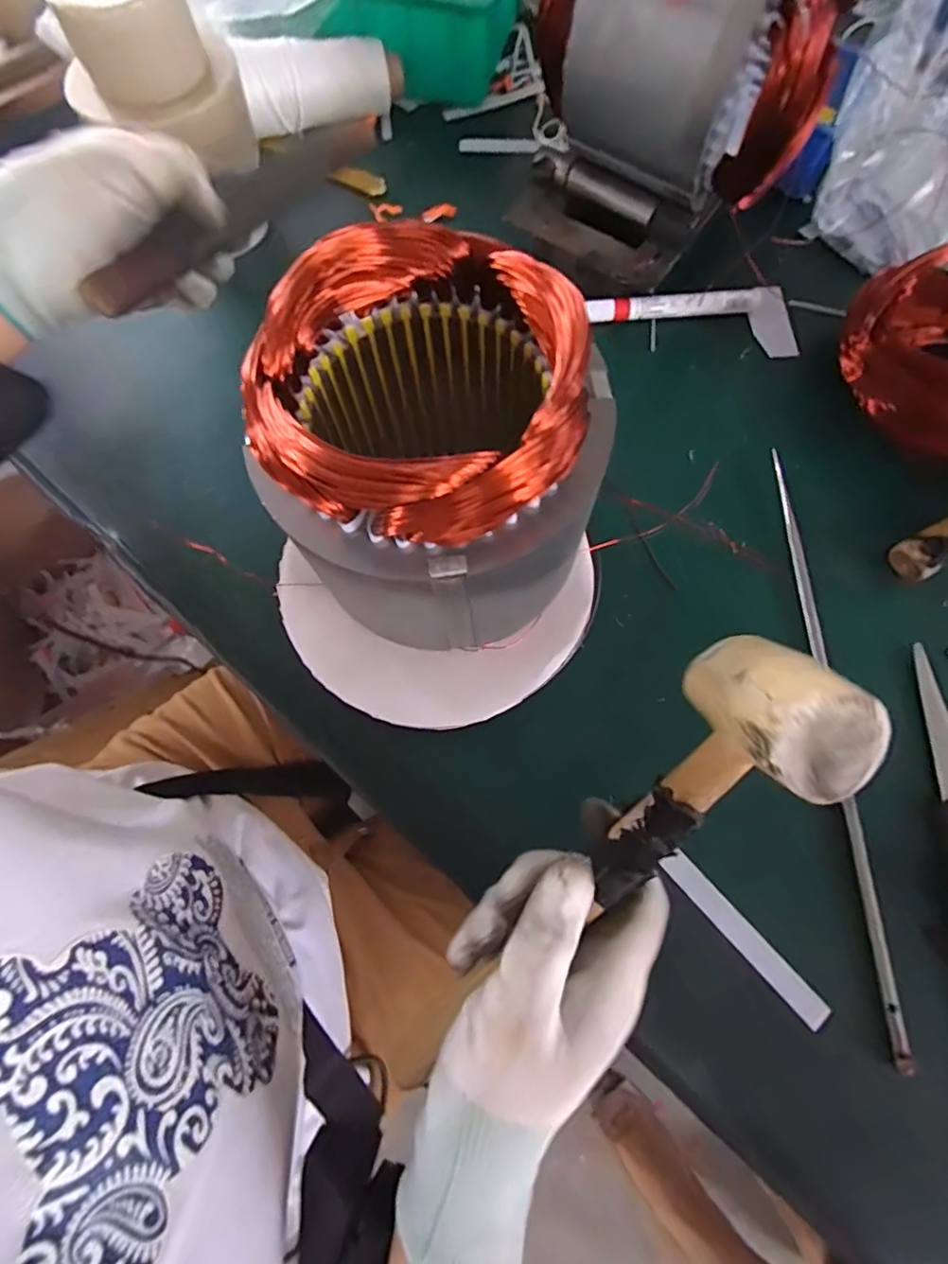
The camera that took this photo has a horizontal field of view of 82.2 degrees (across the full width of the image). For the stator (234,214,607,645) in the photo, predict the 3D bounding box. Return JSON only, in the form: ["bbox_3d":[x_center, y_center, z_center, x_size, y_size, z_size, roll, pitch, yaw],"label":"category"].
[{"bbox_3d":[-0.011,-0.078,0.263,0.133,0.138,0.133,0,72,0],"label":"stator"}]

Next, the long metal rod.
[{"bbox_3d":[0.218,0.048,0.328,0.012,0.008,0.358,1,72,1],"label":"long metal rod"}]

